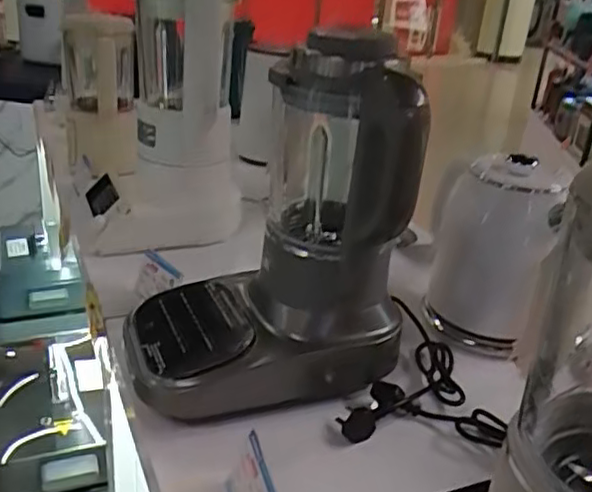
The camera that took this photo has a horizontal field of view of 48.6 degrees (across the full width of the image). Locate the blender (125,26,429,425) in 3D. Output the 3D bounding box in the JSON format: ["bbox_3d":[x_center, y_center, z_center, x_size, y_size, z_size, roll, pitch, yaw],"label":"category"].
[{"bbox_3d":[-0.027,-0.023,0.700,0.290,0.360,0.193,-1,26,-14],"label":"blender"}]

